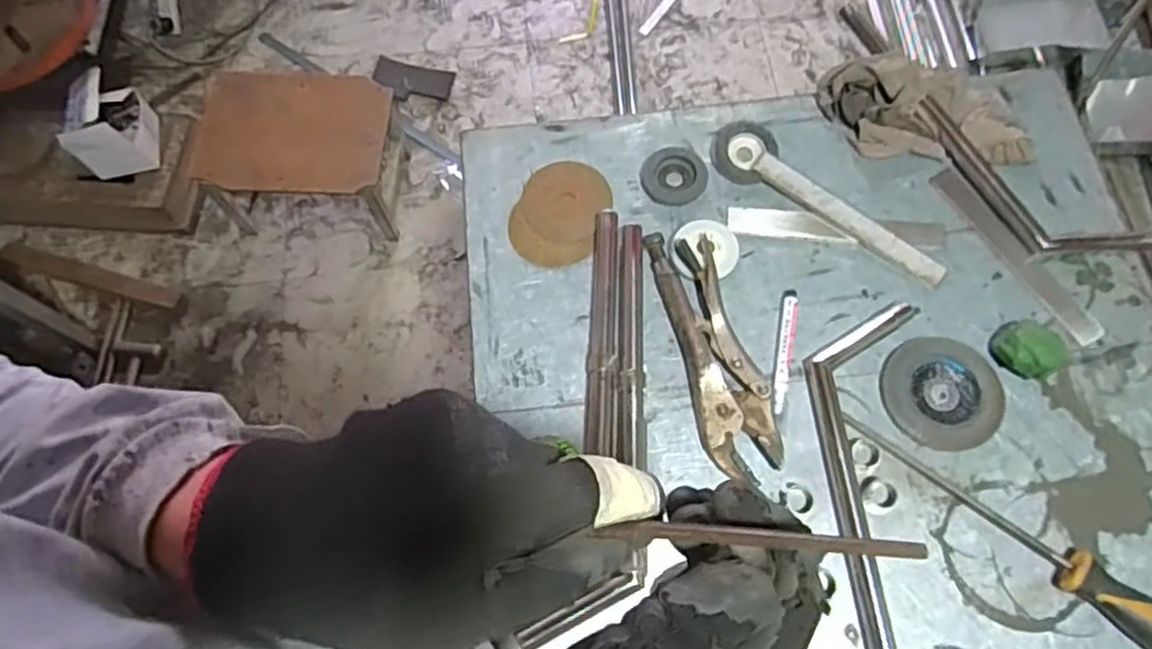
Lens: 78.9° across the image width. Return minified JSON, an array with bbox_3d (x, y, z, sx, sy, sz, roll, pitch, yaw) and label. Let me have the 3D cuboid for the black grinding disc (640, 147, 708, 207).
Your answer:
[{"bbox_3d":[0.092,-0.139,0.654,0.060,0.008,0.057,0,68,1],"label":"black grinding disc"}]

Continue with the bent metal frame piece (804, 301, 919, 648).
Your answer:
[{"bbox_3d":[0.230,0.147,0.542,0.083,0.019,0.347,3,68,2],"label":"bent metal frame piece"}]

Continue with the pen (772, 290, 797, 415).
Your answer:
[{"bbox_3d":[0.177,0.021,0.592,0.014,0.012,0.115,12,69,6],"label":"pen"}]

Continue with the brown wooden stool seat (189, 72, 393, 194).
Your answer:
[{"bbox_3d":[-0.599,-0.399,1.447,0.415,0.031,0.286,4,70,9],"label":"brown wooden stool seat"}]

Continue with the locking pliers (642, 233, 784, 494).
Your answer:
[{"bbox_3d":[0.115,0.019,0.584,0.060,0.015,0.209,-12,68,-4],"label":"locking pliers"}]

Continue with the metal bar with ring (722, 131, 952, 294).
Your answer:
[{"bbox_3d":[0.234,-0.106,0.635,0.217,0.015,0.033,37,73,14],"label":"metal bar with ring"}]

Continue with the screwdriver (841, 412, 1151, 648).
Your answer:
[{"bbox_3d":[0.338,0.161,0.526,0.294,0.031,0.032,37,73,14],"label":"screwdriver"}]

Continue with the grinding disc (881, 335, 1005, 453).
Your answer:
[{"bbox_3d":[0.301,0.056,0.577,0.090,0.010,0.092,0,68,1],"label":"grinding disc"}]

